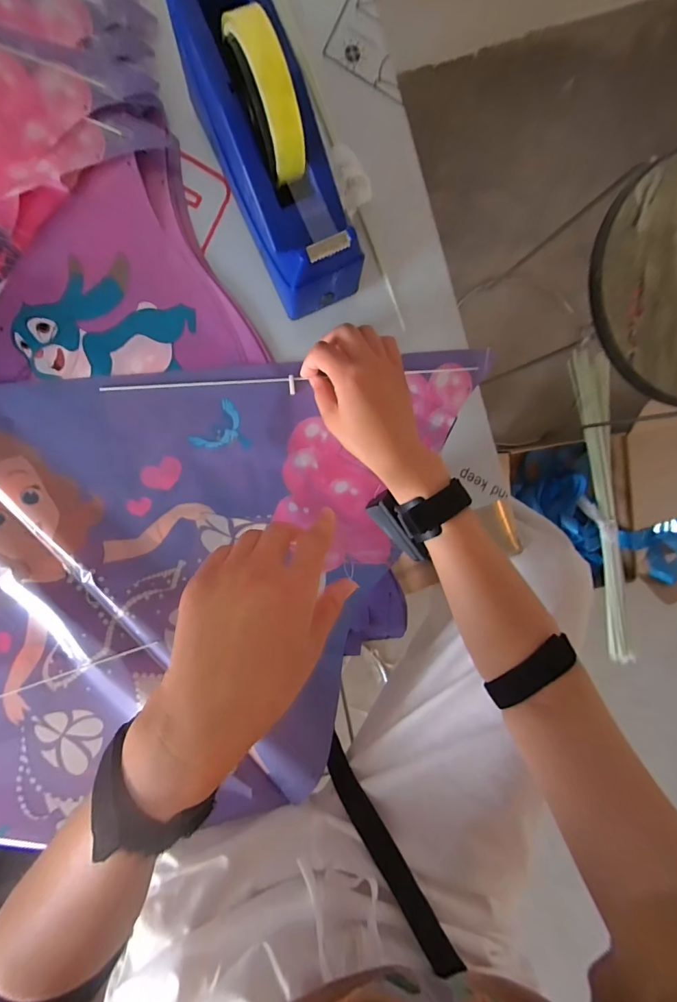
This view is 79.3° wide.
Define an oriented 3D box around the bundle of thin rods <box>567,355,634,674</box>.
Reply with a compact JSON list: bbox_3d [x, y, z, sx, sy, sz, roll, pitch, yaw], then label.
[{"bbox_3d":[0.586,0.021,0.884,0.063,0.049,0.710,-12,97,-6],"label":"bundle of thin rods"}]

